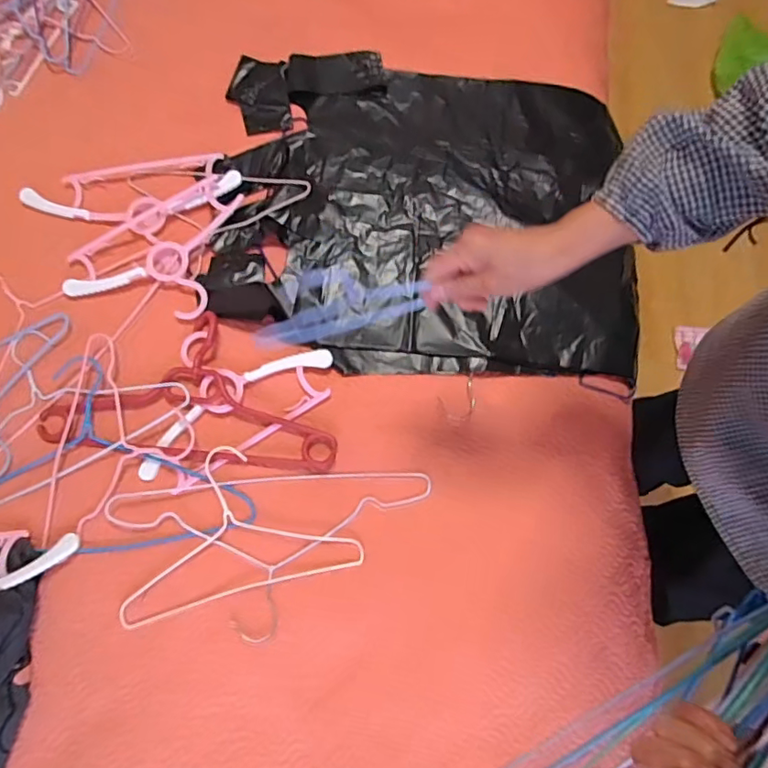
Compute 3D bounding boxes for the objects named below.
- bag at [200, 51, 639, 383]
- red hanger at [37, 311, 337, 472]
[{"bbox_3d":[0.062,-0.267,0.808,0.602,0.062,0.523,2,72,1],"label":"bag"},{"bbox_3d":[-0.248,0.003,0.715,0.382,0.013,0.189,7,72,3],"label":"red hanger"}]

